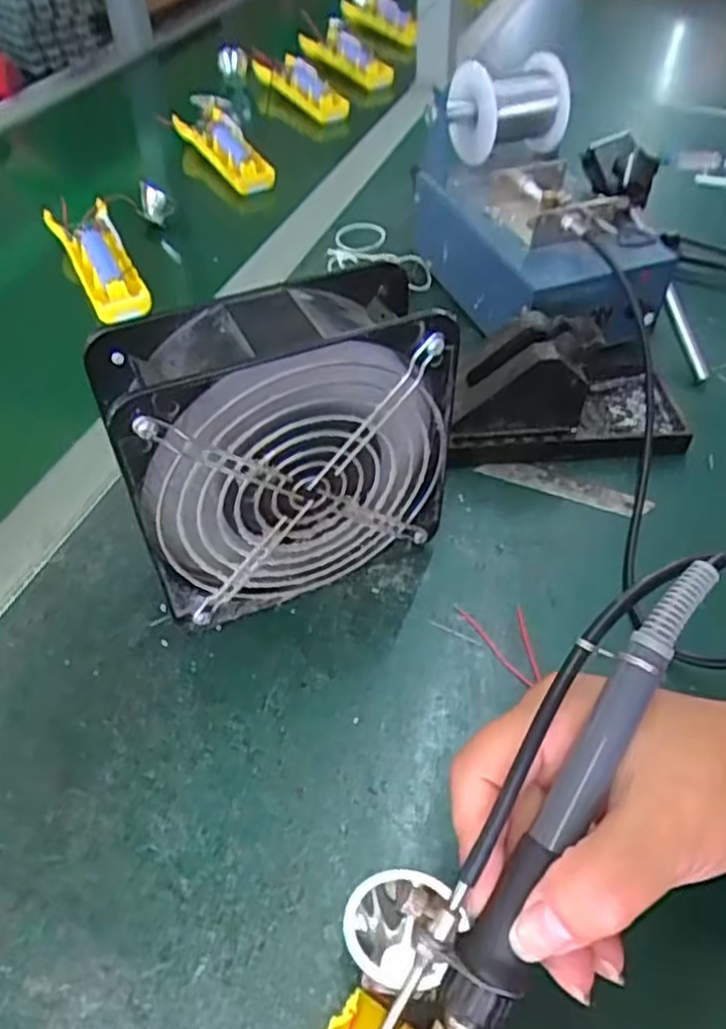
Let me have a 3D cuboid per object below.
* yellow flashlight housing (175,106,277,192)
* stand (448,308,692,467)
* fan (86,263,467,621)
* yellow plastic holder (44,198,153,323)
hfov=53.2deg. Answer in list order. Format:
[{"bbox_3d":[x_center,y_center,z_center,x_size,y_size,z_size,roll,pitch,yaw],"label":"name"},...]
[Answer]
[{"bbox_3d":[-0.143,-0.384,0.764,0.050,0.036,0.166,-27,53,-23],"label":"yellow flashlight housing"},{"bbox_3d":[0.124,-0.086,0.455,0.157,0.071,0.082,-4,47,-5],"label":"stand"},{"bbox_3d":[-0.035,-0.025,0.344,0.146,0.150,0.057,-21,51,-19],"label":"fan"},{"bbox_3d":[-0.219,-0.212,0.597,0.048,0.030,0.154,-20,50,-18],"label":"yellow plastic holder"}]

